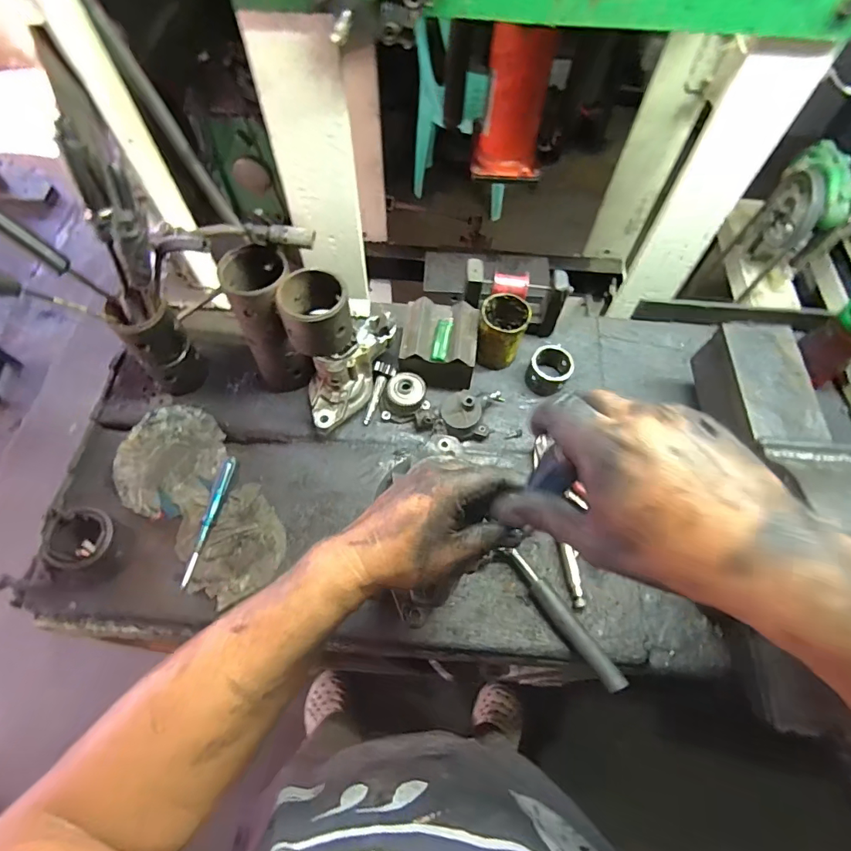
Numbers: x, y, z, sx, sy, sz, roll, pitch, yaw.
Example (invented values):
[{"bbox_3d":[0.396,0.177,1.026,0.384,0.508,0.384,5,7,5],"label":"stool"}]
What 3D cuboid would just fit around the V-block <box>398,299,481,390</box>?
[{"bbox_3d":[0.022,-0.139,0.786,0.127,0.079,0.124,10,63,4],"label":"V-block"}]

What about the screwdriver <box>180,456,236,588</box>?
[{"bbox_3d":[-0.315,0.135,0.686,0.020,0.024,0.187,8,63,3],"label":"screwdriver"}]

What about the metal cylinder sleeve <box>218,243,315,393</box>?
[{"bbox_3d":[-0.231,-0.149,0.709,0.094,0.218,0.095,-22,65,-12],"label":"metal cylinder sleeve"}]

